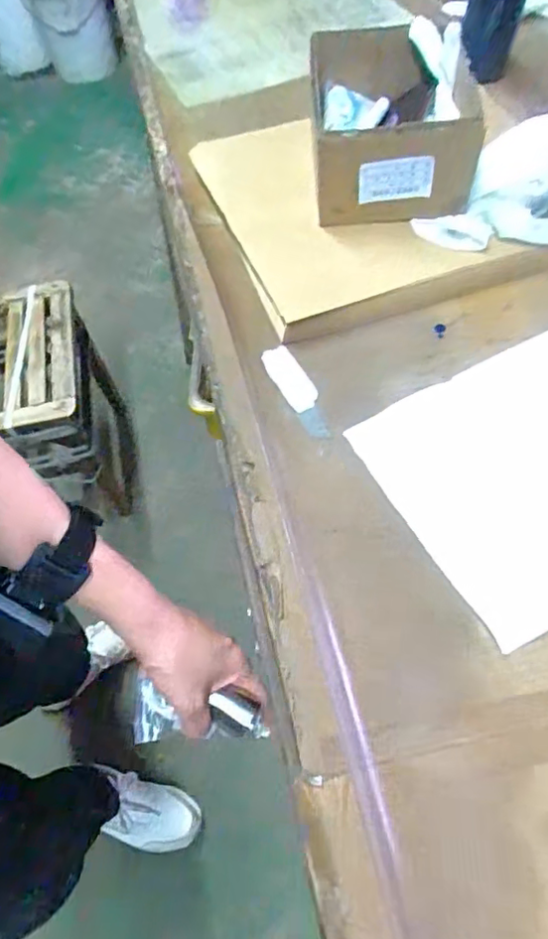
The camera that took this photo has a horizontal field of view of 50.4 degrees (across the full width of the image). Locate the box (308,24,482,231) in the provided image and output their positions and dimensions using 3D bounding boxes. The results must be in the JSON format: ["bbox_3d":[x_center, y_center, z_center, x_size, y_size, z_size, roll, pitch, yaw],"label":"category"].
[{"bbox_3d":[0.116,-0.356,0.618,0.150,0.113,0.201,-1,60,4],"label":"box"}]

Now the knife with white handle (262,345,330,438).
[{"bbox_3d":[0.022,-0.072,0.524,0.031,0.007,0.109,-27,62,-11],"label":"knife with white handle"}]

